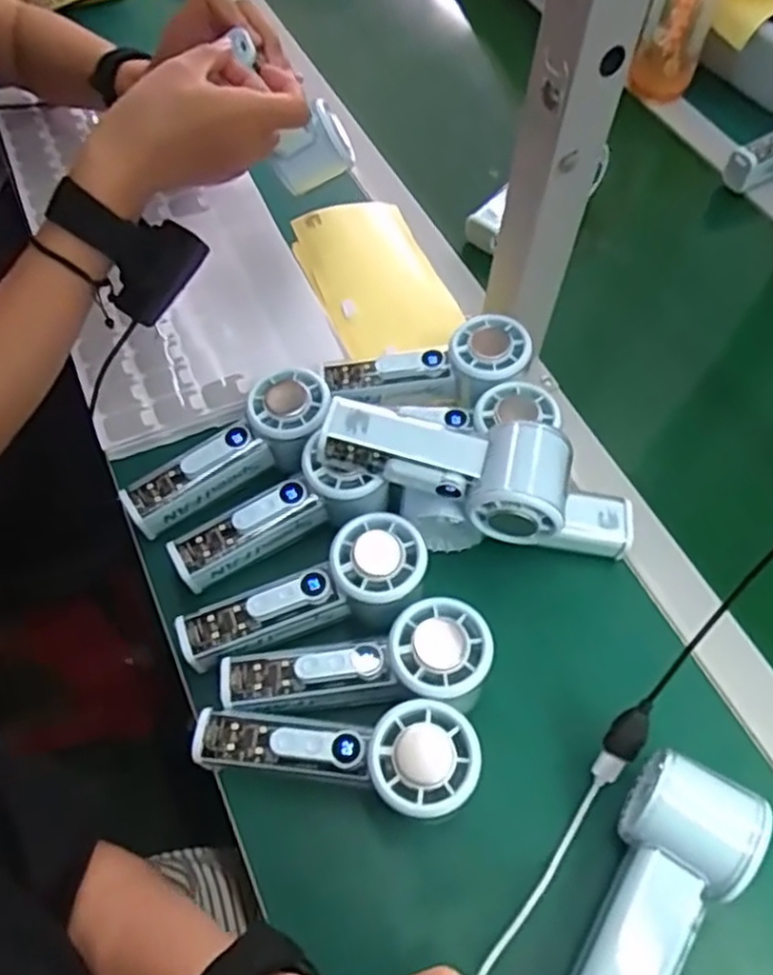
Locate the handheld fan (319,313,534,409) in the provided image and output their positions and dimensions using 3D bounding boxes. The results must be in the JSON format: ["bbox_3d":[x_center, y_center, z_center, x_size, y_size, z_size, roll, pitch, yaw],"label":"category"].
[{"bbox_3d":[0.030,-0.078,0.524,0.143,0.034,0.054,-11,57,11],"label":"handheld fan"}]

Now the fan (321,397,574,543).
[{"bbox_3d":[0.037,-0.017,0.443,0.145,0.044,0.052,15,58,6],"label":"fan"}]

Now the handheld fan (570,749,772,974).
[{"bbox_3d":[0.128,0.205,0.371,0.063,0.054,0.142,36,63,18],"label":"handheld fan"}]

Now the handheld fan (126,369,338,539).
[{"bbox_3d":[-0.102,-0.023,0.489,0.152,0.044,0.056,-36,65,-5],"label":"handheld fan"}]

